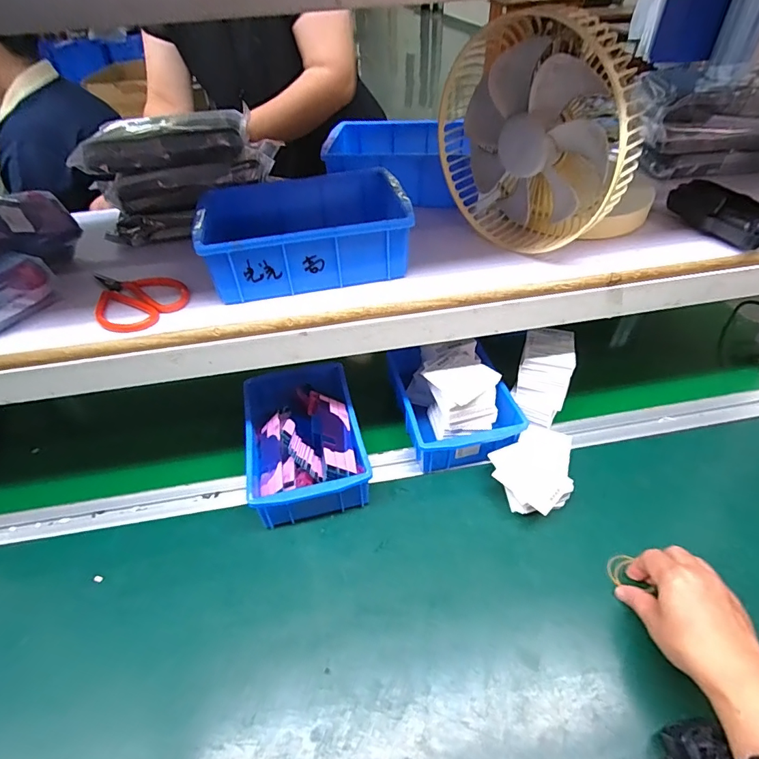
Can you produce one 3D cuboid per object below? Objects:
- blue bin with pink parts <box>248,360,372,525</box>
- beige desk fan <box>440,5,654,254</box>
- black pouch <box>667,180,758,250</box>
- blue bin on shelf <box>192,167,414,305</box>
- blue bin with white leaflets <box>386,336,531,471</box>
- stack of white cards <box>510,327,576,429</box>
[{"bbox_3d":[-0.092,0.069,0.544,0.131,0.085,0.196,-12,46,-8],"label":"blue bin with pink parts"},{"bbox_3d":[0.180,-0.243,0.444,0.150,0.183,0.193,-34,52,-26],"label":"beige desk fan"},{"bbox_3d":[0.363,-0.174,0.467,0.053,0.029,0.108,-20,47,-15],"label":"black pouch"},{"bbox_3d":[-0.075,-0.149,0.450,0.191,0.059,0.131,-12,46,-8],"label":"blue bin on shelf"},{"bbox_3d":[0.093,0.014,0.562,0.129,0.112,0.160,-11,46,-7],"label":"blue bin with white leaflets"},{"bbox_3d":[0.208,-0.003,0.564,0.066,0.097,0.081,16,48,18],"label":"stack of white cards"}]

